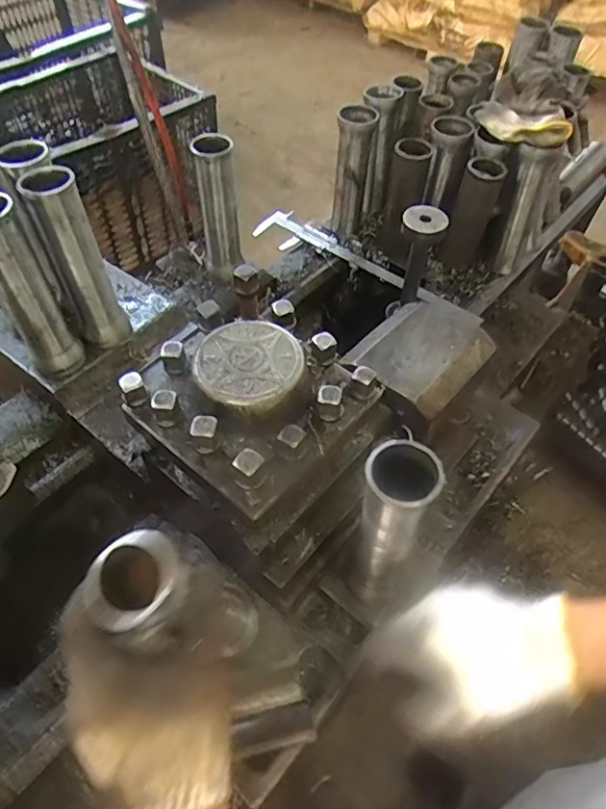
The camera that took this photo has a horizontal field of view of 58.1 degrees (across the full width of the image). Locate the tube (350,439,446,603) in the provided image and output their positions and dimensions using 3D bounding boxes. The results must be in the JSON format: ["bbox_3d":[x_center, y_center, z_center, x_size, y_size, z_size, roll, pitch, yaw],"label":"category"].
[{"bbox_3d":[0.067,0.098,0.432,0.047,0.194,0.051,0,52,0],"label":"tube"}]

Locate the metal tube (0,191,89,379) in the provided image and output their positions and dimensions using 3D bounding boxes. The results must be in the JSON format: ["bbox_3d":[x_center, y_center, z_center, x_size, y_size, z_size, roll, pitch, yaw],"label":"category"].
[{"bbox_3d":[-0.278,-0.111,0.547,0.058,0.188,0.052,-27,57,-20],"label":"metal tube"}]

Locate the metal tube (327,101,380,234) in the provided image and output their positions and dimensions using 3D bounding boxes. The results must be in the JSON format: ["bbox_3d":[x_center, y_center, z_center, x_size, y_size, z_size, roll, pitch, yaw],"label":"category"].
[{"bbox_3d":[0.075,-0.353,0.844,0.059,0.179,0.056,10,53,7],"label":"metal tube"}]

